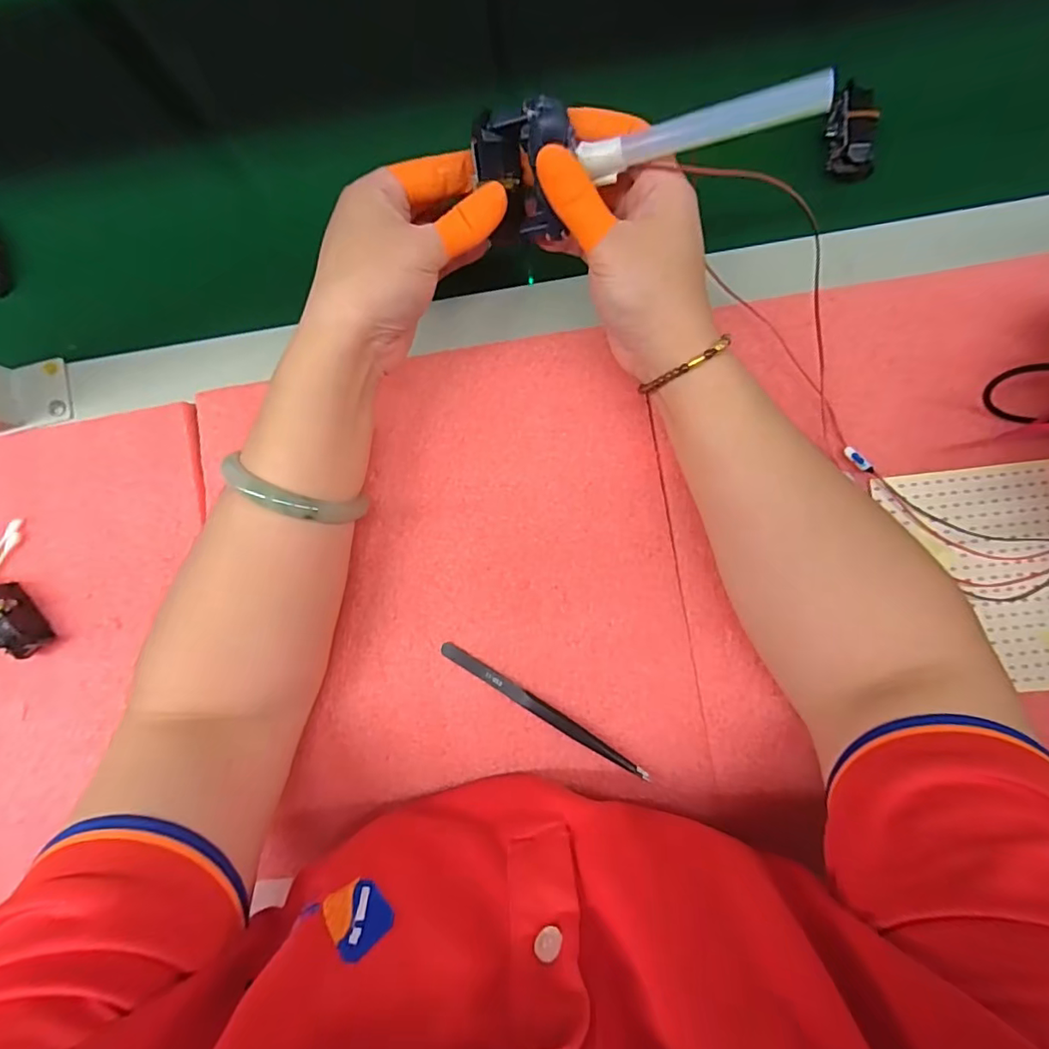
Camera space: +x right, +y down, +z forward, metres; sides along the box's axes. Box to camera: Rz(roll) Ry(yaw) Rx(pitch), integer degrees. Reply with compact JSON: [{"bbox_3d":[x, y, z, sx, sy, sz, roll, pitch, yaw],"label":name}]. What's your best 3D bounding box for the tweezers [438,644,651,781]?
[{"bbox_3d":[0.011,0.106,0.296,0.134,0.006,0.008,31,87,5],"label":"tweezers"}]

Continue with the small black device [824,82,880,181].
[{"bbox_3d":[0.197,-0.236,0.314,0.022,0.018,0.050,-3,85,2],"label":"small black device"}]

